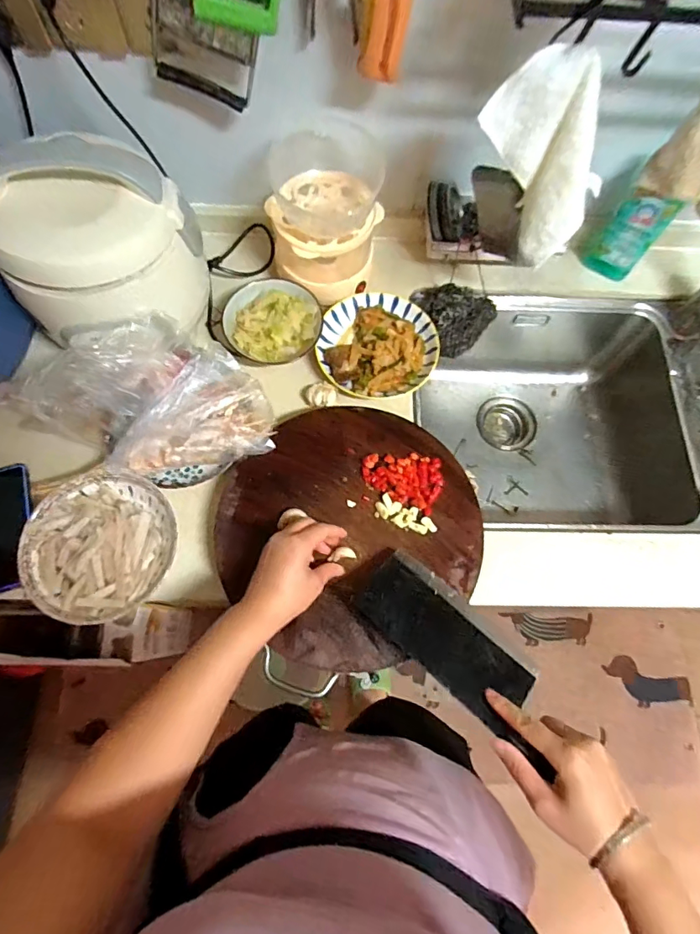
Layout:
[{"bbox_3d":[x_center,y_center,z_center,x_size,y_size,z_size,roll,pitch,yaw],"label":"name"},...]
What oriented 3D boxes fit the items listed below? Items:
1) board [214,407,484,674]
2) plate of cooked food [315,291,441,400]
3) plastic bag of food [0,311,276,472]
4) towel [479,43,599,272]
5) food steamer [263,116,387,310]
[{"bbox_3d":[0.000,0.068,0.581,0.305,0.024,0.296,0,72,0],"label":"board"},{"bbox_3d":[0.041,-0.179,0.680,0.167,0.043,0.162,0,72,0],"label":"plate of cooked food"},{"bbox_3d":[-0.233,-0.089,0.569,0.257,0.115,0.166,-4,72,-1],"label":"plastic bag of food"},{"bbox_3d":[0.193,-0.300,0.460,0.072,0.143,0.117,-38,75,-11],"label":"towel"},{"bbox_3d":[-0.034,-0.342,0.656,0.153,0.157,0.163,-2,72,0],"label":"food steamer"}]

